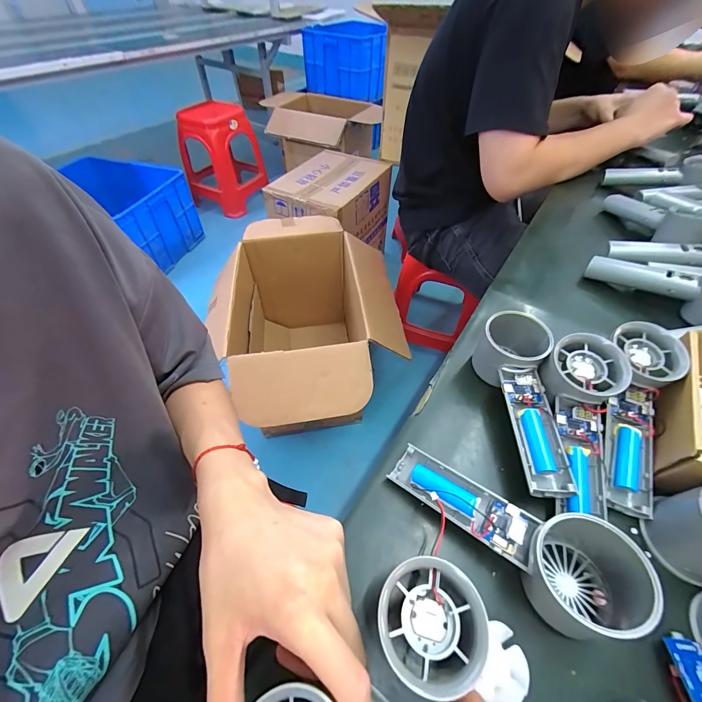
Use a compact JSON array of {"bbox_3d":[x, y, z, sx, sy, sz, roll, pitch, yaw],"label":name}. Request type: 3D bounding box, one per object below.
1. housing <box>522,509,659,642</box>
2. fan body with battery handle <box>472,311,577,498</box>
[{"bbox_3d":[0.144,0.137,0.201,0.063,0.056,0.063,0,51,0],"label":"housing"},{"bbox_3d":[0.140,0.040,0.280,0.064,0.056,0.152,8,52,6],"label":"fan body with battery handle"}]

